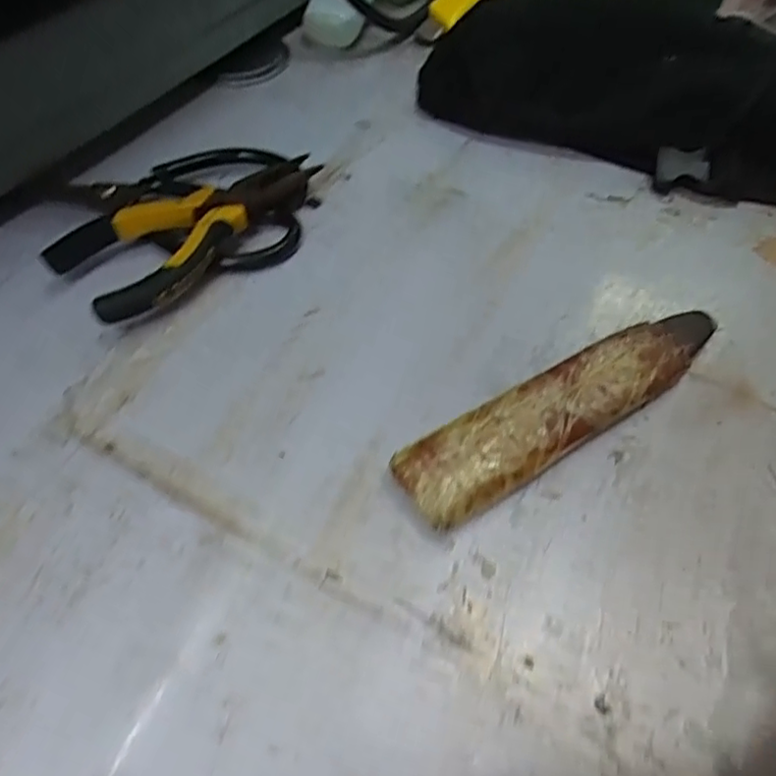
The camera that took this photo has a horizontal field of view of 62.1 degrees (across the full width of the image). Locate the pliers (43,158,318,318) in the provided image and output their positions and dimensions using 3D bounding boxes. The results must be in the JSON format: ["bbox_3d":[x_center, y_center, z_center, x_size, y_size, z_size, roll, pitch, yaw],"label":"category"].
[{"bbox_3d":[-0.101,-0.091,0.367,0.158,0.029,0.068,-36,63,-26],"label":"pliers"}]

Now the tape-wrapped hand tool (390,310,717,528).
[{"bbox_3d":[0.088,0.007,0.305,0.186,0.018,0.037,-27,59,-21],"label":"tape-wrapped hand tool"}]

